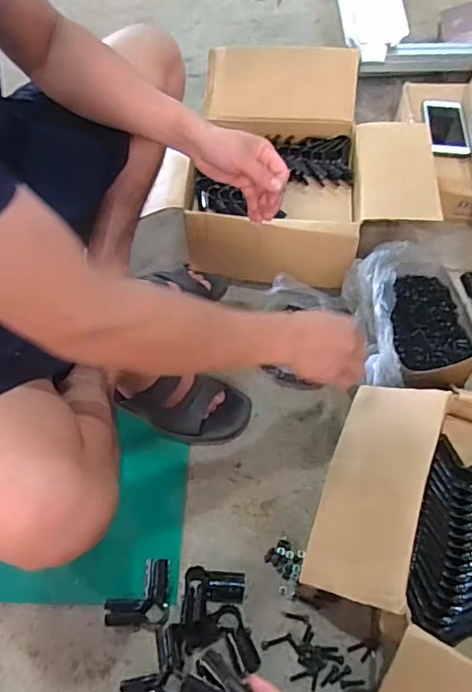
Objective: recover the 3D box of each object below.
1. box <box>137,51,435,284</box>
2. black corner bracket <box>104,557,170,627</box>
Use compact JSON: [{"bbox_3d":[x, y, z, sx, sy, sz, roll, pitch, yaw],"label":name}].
[{"bbox_3d":[0.123,-0.344,1.032,0.483,0.205,0.441,5,58,5],"label":"box"},{"bbox_3d":[-0.134,0.337,0.732,0.083,0.021,0.079,-2,58,1],"label":"black corner bracket"}]

